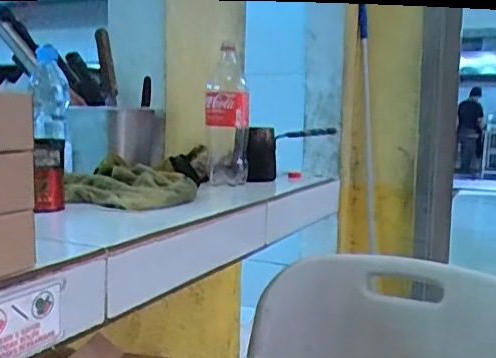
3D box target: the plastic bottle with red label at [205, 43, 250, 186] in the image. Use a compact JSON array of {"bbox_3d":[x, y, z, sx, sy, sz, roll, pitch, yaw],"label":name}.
[{"bbox_3d":[-0.040,-0.118,1.128,0.086,0.250,0.092,1,6,0],"label":"plastic bottle with red label"}]

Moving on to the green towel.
[{"bbox_3d":[-0.190,0.004,0.931,0.213,0.051,0.236,-1,7,-20],"label":"green towel"}]

